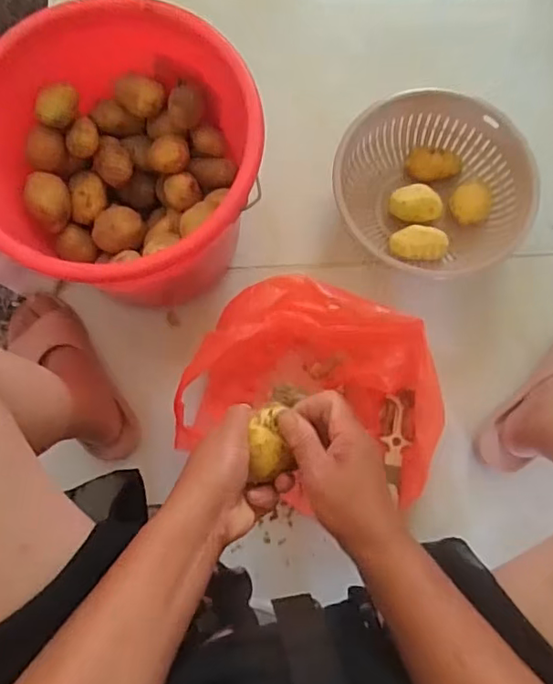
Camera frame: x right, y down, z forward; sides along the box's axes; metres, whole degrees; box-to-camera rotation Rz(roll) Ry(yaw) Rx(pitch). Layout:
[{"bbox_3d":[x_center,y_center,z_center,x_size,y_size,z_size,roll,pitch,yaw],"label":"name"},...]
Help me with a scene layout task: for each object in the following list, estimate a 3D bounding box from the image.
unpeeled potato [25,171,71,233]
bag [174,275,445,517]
[{"bbox_3d":[-0.256,-0.160,0.636,0.044,0.052,0.051,-32,81,-6],"label":"unpeeled potato"},{"bbox_3d":[0.055,0.071,0.700,0.303,0.115,0.248,24,80,4],"label":"bag"}]

